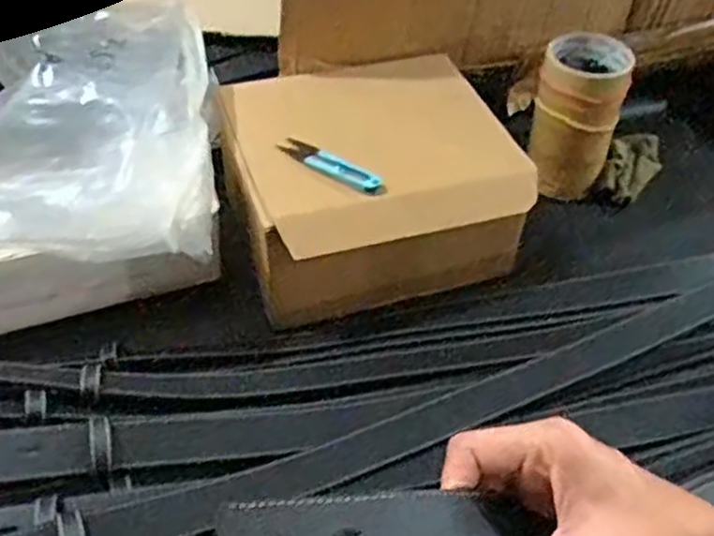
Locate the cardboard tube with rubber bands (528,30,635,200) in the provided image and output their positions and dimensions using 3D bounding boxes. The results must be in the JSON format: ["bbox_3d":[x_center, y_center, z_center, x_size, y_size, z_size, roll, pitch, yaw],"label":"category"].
[{"bbox_3d":[0.219,-0.156,0.754,0.087,0.144,0.083,13,47,7],"label":"cardboard tube with rubber bands"}]

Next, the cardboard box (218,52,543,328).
[{"bbox_3d":[0.008,-0.085,0.680,0.239,0.096,0.215,-14,50,-18],"label":"cardboard box"}]

